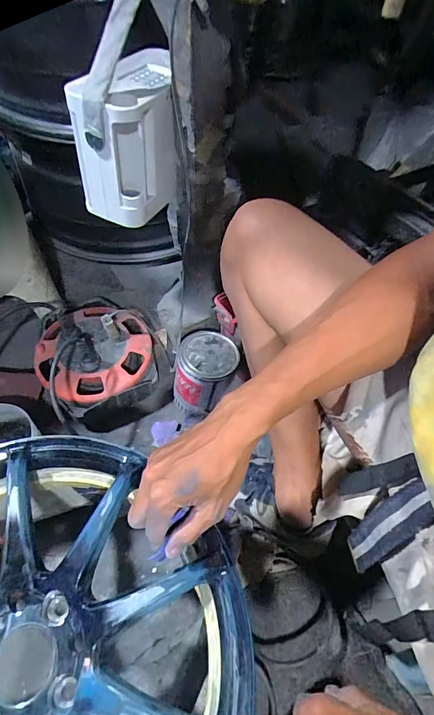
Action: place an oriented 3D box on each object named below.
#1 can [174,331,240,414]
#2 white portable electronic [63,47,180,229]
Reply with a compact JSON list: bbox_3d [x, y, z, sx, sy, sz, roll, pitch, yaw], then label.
[{"bbox_3d":[-0.021,0.029,0.691,0.102,0.113,0.111,2,56,-3],"label":"can"},{"bbox_3d":[-0.113,-0.287,0.522,0.080,0.179,0.152,37,61,19],"label":"white portable electronic"}]

